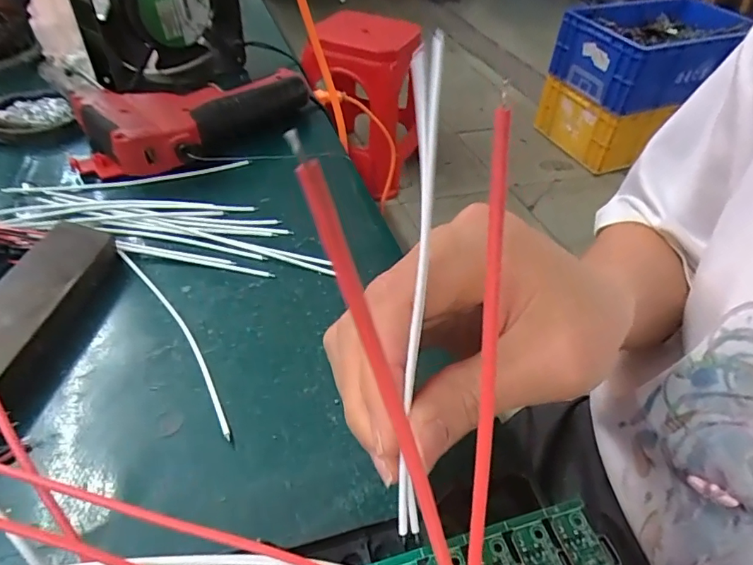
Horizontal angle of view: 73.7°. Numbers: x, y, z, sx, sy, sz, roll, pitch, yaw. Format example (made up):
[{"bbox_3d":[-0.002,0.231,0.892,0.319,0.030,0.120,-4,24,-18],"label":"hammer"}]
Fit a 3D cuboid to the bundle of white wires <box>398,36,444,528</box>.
[{"bbox_3d":[0.012,-0.003,0.138,0.004,0.013,0.134,7,80,-32],"label":"bundle of white wires"}]

